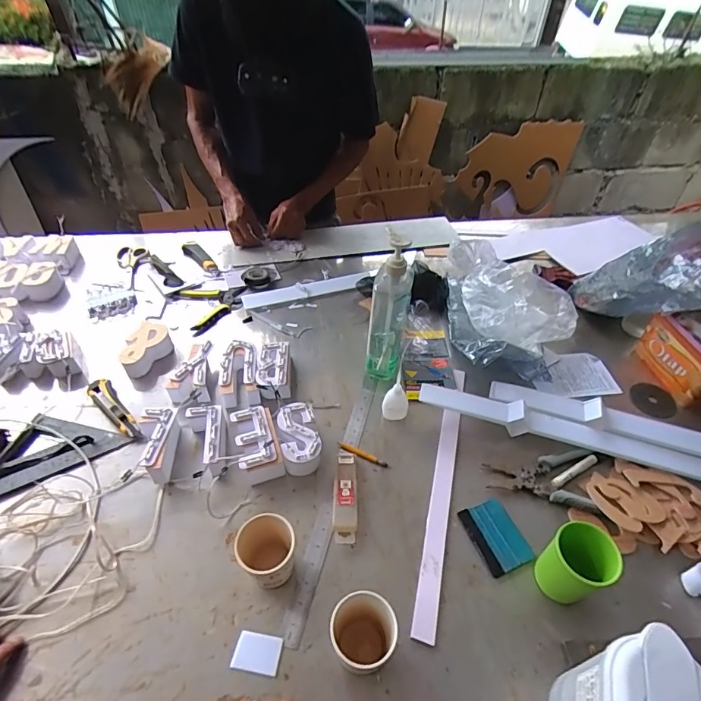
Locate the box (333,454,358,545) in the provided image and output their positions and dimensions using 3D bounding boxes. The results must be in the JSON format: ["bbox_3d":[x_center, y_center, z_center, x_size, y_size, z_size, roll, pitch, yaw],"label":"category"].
[{"bbox_3d":[-0.008,0.221,0.669,0.036,0.016,0.136,0,45,-2],"label":"box"}]

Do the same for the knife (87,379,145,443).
[{"bbox_3d":[-0.411,0.103,0.766,0.037,0.025,0.171,-32,54,-30],"label":"knife"}]

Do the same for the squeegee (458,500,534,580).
[{"bbox_3d":[0.211,0.270,0.640,0.073,0.010,0.094,-16,48,-18],"label":"squeegee"}]

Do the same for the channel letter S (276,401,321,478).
[{"bbox_3d":[-0.085,0.143,0.718,0.065,0.045,0.116,-9,46,-11],"label":"channel letter S"}]

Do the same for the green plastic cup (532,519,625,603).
[{"bbox_3d":[0.285,0.277,0.561,0.070,0.102,0.076,-26,51,-25],"label":"green plastic cup"}]

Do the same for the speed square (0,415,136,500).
[{"bbox_3d":[-0.493,0.159,0.715,0.234,0.018,0.123,-19,49,-20],"label":"speed square"}]

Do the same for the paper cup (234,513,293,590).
[{"bbox_3d":[-0.108,0.267,0.572,0.070,0.079,0.072,1,47,-1],"label":"paper cup"}]

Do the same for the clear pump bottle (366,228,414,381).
[{"bbox_3d":[0.066,-0.065,0.763,0.062,0.288,0.089,8,45,6],"label":"clear pump bottle"}]

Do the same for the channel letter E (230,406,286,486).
[{"bbox_3d":[-0.152,0.150,0.711,0.066,0.054,0.119,-13,47,-15],"label":"channel letter E"}]

